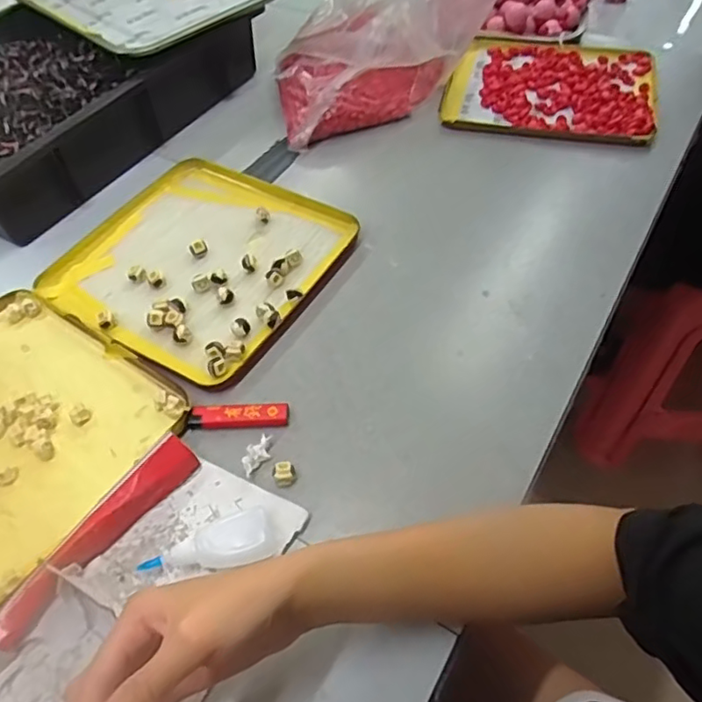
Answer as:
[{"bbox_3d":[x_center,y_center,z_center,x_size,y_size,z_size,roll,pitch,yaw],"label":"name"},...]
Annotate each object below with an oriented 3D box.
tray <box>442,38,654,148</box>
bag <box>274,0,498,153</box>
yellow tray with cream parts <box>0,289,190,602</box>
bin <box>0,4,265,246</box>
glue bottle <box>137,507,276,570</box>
[{"bbox_3d":[0.243,-0.326,0.727,0.237,0.016,0.222,13,56,13],"label":"tray"},{"bbox_3d":[0.017,-0.390,0.702,0.247,0.170,0.166,-20,55,-11],"label":"bag"},{"bbox_3d":[-0.286,0.071,0.474,0.232,0.015,0.235,29,60,22],"label":"yellow tray with cream parts"},{"bbox_3d":[-0.356,-0.317,0.720,0.298,0.081,0.408,25,59,21],"label":"bin"},{"bbox_3d":[-0.097,0.138,0.408,0.089,0.020,0.036,-18,55,-10],"label":"glue bottle"}]

